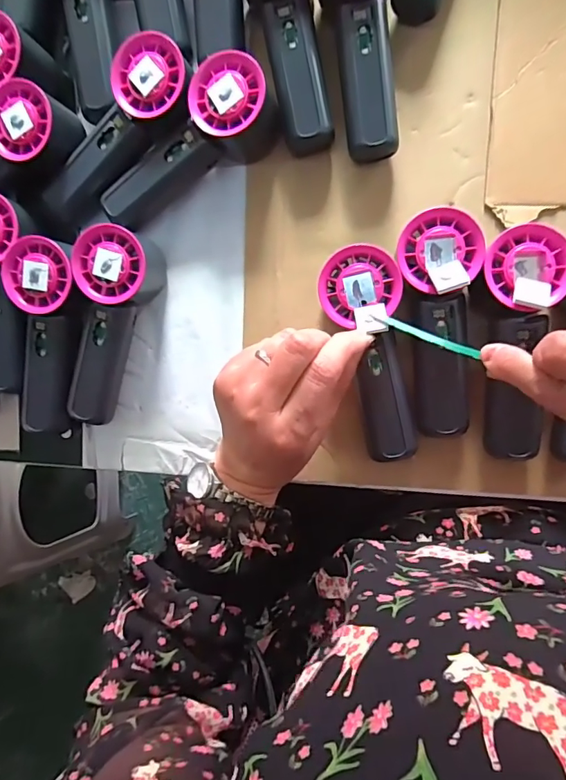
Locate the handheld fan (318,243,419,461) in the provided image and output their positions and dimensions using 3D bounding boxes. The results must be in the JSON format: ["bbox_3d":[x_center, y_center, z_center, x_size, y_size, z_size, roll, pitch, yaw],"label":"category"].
[{"bbox_3d":[0.065,-0.024,0.351,0.058,0.057,0.155,-7,92,8],"label":"handheld fan"}]

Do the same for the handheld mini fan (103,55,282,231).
[{"bbox_3d":[-0.072,-0.180,0.365,0.149,0.051,0.055,-43,87,8],"label":"handheld mini fan"}]

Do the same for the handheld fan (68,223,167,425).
[{"bbox_3d":[-0.144,-0.051,0.381,0.050,0.053,0.152,22,96,6],"label":"handheld fan"}]

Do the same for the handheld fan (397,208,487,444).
[{"bbox_3d":[0.117,-0.045,0.341,0.052,0.065,0.154,-9,92,9],"label":"handheld fan"}]

